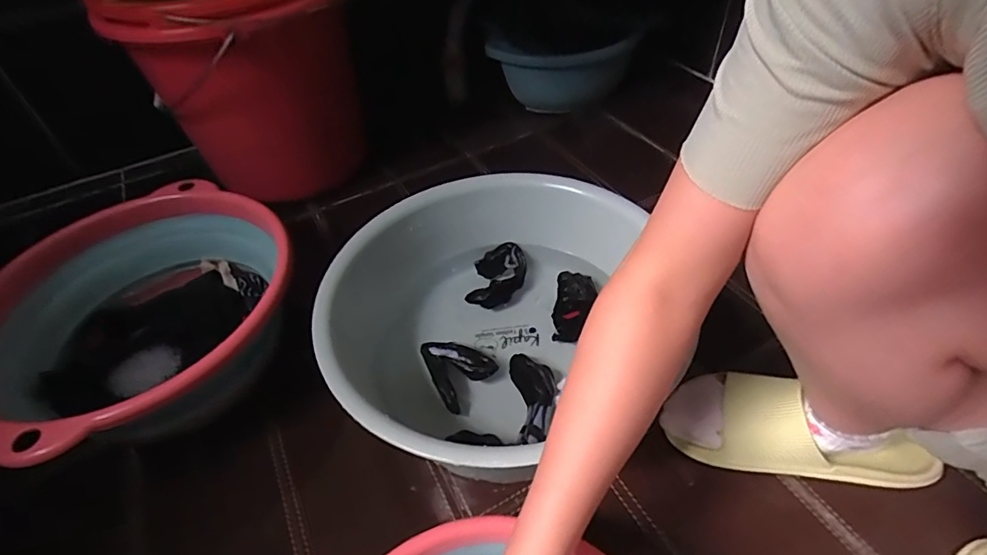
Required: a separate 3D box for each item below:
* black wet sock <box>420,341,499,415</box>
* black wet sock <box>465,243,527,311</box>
[{"bbox_3d":[-0.043,0.105,0.577,0.071,0.032,0.083,-32,51,-24],"label":"black wet sock"},{"bbox_3d":[0.007,-0.001,0.676,0.068,0.024,0.105,2,46,7],"label":"black wet sock"}]

